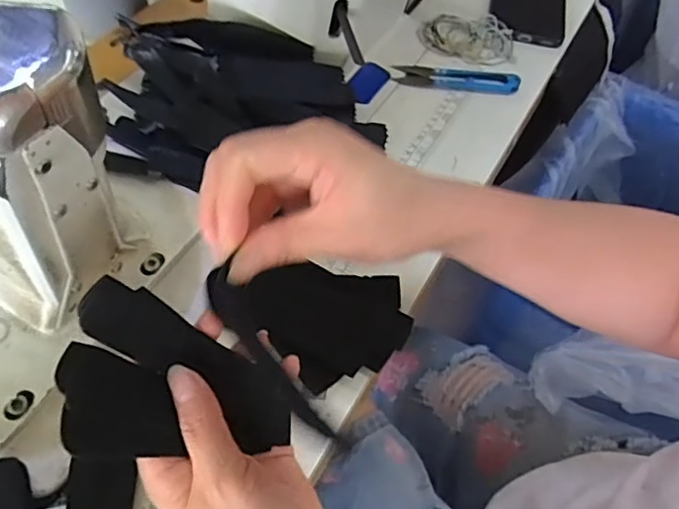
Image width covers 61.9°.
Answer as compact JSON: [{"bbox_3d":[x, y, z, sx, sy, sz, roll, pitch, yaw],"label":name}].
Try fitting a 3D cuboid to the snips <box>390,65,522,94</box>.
[{"bbox_3d":[0.109,-0.166,0.528,0.113,0.007,0.029,6,55,-1],"label":"snips"}]

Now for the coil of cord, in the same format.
[{"bbox_3d":[0.126,-0.218,0.561,0.091,0.010,0.066,13,56,4],"label":"coil of cord"}]

